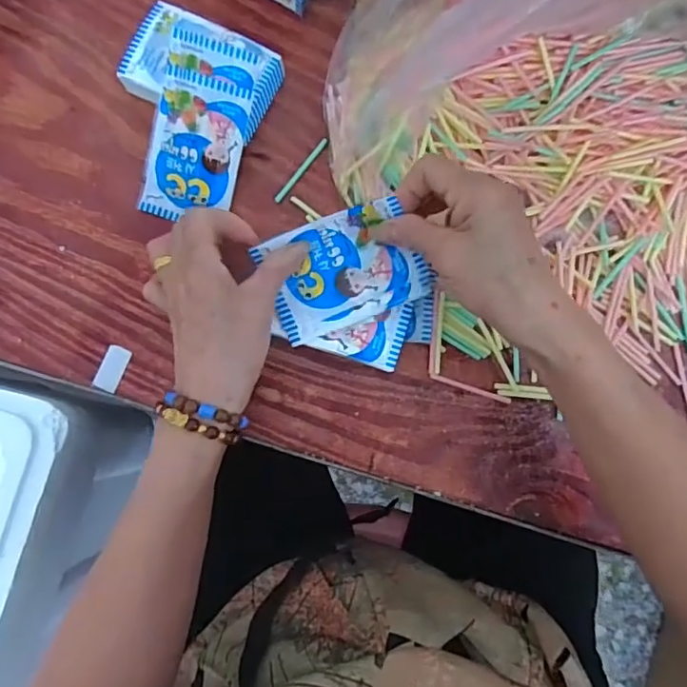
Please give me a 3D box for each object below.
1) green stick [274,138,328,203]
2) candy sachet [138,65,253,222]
[{"bbox_3d":[-0.033,-0.135,0.419,0.006,0.004,0.063,37,83,2],"label":"green stick"},{"bbox_3d":[-0.109,-0.141,0.394,0.066,0.010,0.102,15,108,-2],"label":"candy sachet"}]

